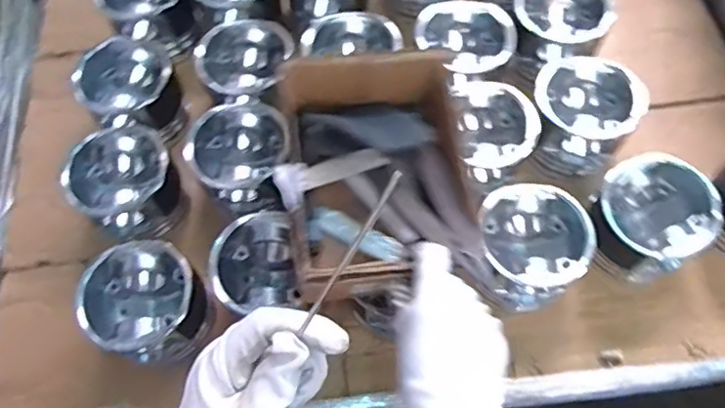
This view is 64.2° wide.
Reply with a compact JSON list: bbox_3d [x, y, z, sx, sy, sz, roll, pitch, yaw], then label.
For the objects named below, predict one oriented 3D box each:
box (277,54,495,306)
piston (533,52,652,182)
[{"bbox_3d":[0.011,-0.018,0.501,0.146,0.102,0.193,-9,64,-1],"label":"box"},{"bbox_3d":[0.256,-0.101,0.682,0.111,0.105,0.125,29,69,15],"label":"piston"}]

